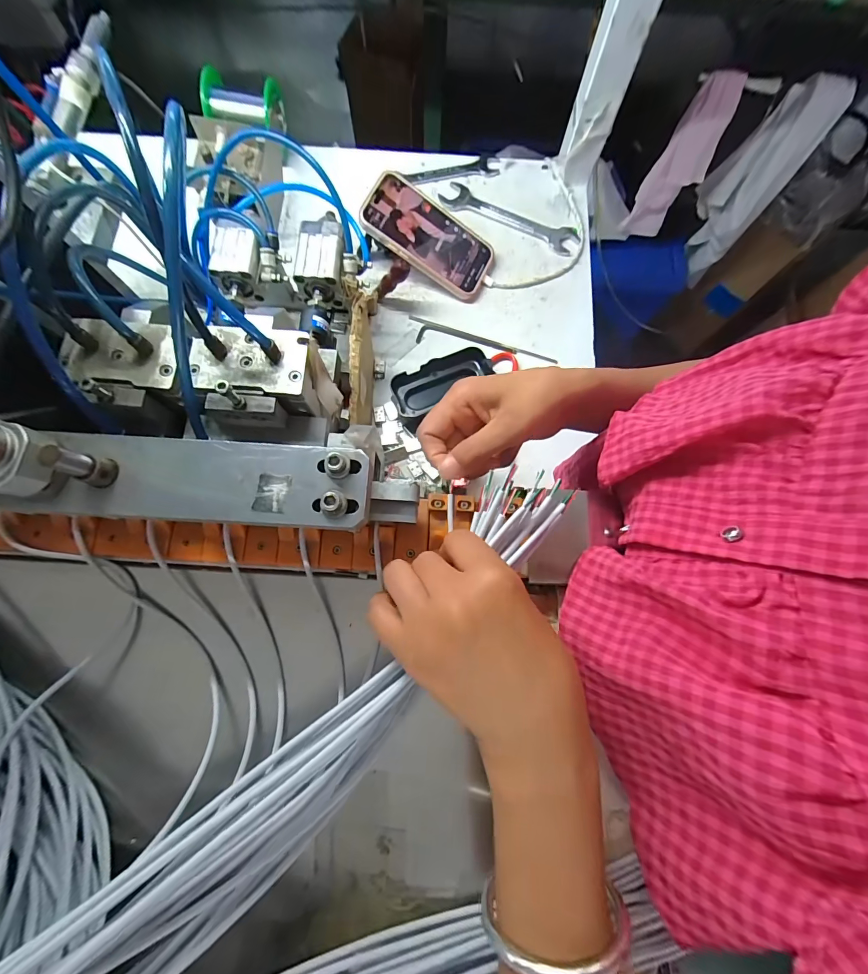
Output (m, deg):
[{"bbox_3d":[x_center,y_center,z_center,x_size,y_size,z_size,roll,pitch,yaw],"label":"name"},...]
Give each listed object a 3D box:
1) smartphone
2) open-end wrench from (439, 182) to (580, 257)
[{"bbox_3d":[-0.004,-0.288,0.442,0.150,0.013,0.080,27,84,-16],"label":"smartphone"},{"bbox_3d":[0.095,-0.338,0.484,0.178,0.013,0.052,20,77,3],"label":"open-end wrench"}]

